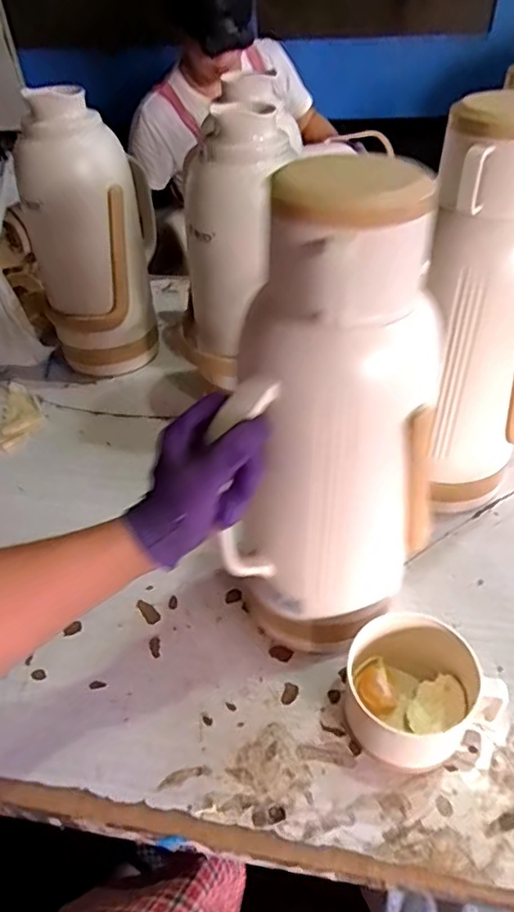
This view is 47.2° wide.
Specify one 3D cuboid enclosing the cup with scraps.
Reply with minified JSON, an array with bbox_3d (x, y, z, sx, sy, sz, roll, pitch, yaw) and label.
[{"bbox_3d":[0.137,0.206,0.506,0.103,0.073,0.119,-28,47,-25],"label":"cup with scraps"}]

